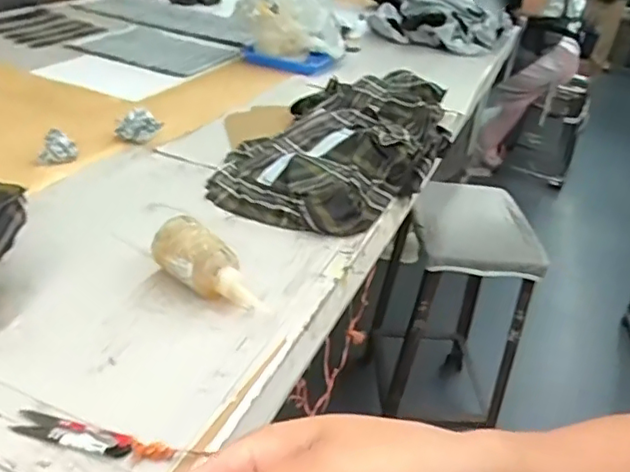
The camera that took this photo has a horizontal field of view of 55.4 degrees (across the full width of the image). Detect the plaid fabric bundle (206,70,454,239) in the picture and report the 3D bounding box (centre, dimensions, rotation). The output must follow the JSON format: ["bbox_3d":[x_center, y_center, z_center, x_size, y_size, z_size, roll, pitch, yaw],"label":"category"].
[{"bbox_3d":[0.036,-0.165,0.986,0.299,0.094,0.444,18,32,18],"label":"plaid fabric bundle"}]

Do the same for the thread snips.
[{"bbox_3d":[-0.201,0.162,0.496,0.106,0.007,0.025,14,31,12],"label":"thread snips"}]

